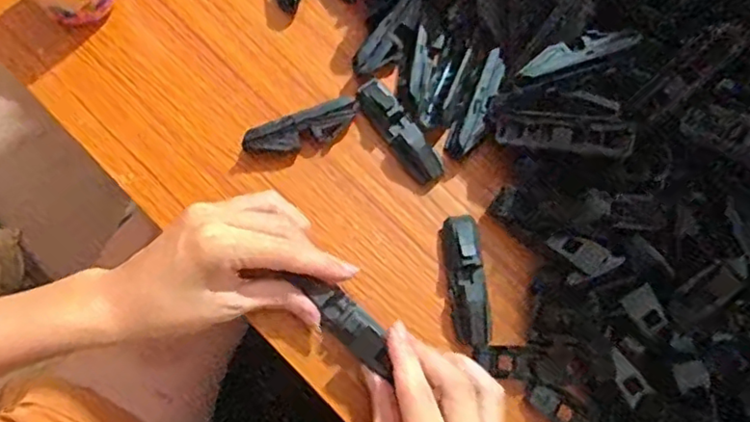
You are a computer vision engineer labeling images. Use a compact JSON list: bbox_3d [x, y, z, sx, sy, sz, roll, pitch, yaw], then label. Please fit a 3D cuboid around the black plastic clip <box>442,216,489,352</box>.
[{"bbox_3d":[0.052,0.040,0.348,0.019,0.019,0.075,-4,76,-1],"label":"black plastic clip"}]

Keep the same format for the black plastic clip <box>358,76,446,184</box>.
[{"bbox_3d":[0.014,-0.048,0.373,0.019,0.020,0.072,-34,79,-8],"label":"black plastic clip"}]

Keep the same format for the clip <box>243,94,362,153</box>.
[{"bbox_3d":[-0.043,-0.049,0.369,0.071,0.016,0.019,-21,77,-5],"label":"clip"}]

